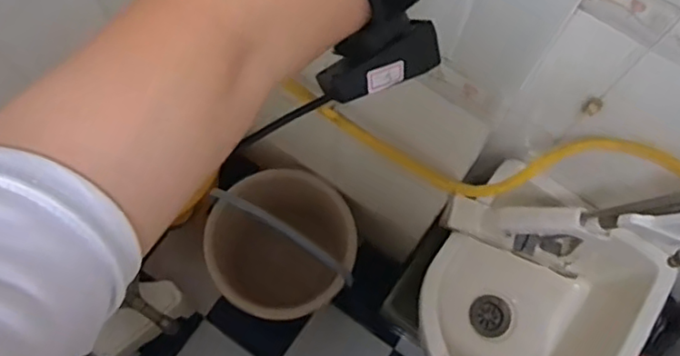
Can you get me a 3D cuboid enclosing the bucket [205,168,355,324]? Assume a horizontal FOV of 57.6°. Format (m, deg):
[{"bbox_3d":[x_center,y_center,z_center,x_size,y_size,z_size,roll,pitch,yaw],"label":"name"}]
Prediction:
[{"bbox_3d":[-0.134,0.158,1.345,0.321,0.278,0.260,4,73,1],"label":"bucket"}]

